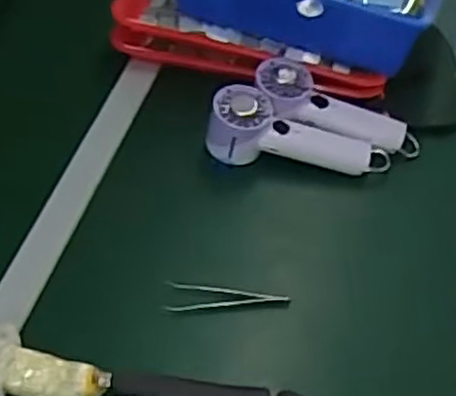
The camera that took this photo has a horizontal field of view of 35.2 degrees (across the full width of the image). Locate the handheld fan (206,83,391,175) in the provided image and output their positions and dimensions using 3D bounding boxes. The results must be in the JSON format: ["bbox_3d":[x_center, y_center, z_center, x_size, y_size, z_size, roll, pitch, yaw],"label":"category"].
[{"bbox_3d":[0.077,-0.061,0.798,0.204,0.061,0.069,15,51,-8],"label":"handheld fan"}]

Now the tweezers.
[{"bbox_3d":[-0.001,0.093,0.681,0.116,0.013,0.027,-1,51,-2],"label":"tweezers"}]

